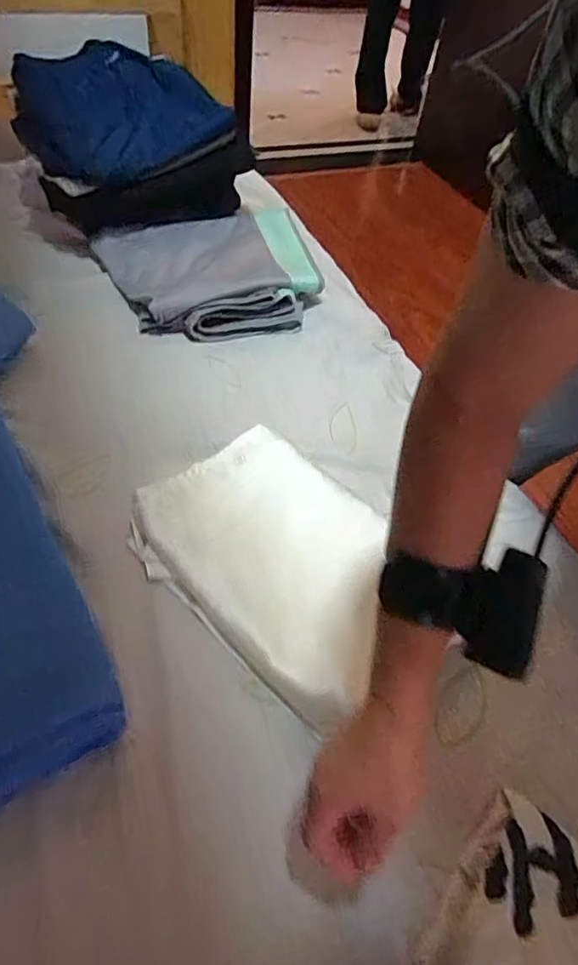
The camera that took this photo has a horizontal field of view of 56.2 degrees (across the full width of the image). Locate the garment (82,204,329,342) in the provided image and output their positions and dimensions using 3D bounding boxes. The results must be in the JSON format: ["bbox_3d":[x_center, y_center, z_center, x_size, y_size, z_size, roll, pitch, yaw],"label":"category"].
[{"bbox_3d":[-0.113,-0.294,0.766,0.290,0.082,0.212,-8,44,-10],"label":"garment"}]

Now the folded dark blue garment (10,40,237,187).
[{"bbox_3d":[-0.228,-0.508,0.740,0.270,0.121,0.140,-25,50,-25],"label":"folded dark blue garment"}]

